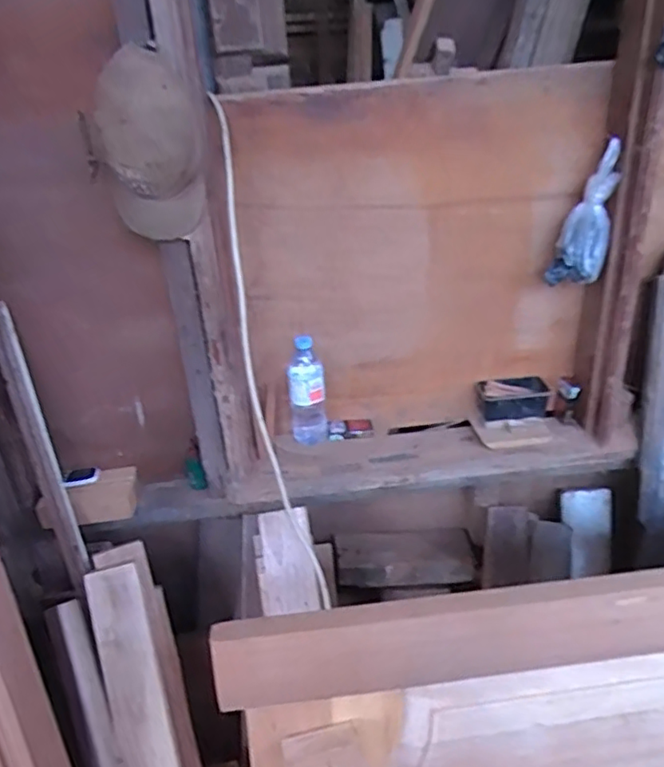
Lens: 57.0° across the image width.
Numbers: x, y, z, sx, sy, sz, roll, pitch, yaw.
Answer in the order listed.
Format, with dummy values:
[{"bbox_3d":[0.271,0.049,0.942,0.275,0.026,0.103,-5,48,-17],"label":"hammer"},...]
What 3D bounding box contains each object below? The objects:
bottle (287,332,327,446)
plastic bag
[{"bbox_3d":[-0.052,0.015,1.260,0.073,0.233,0.060,-5,27,-1],"label":"bottle"},{"bbox_3d":[0.459,-0.295,1.090,0.061,0.253,0.078,3,19,-36],"label":"plastic bag"}]

